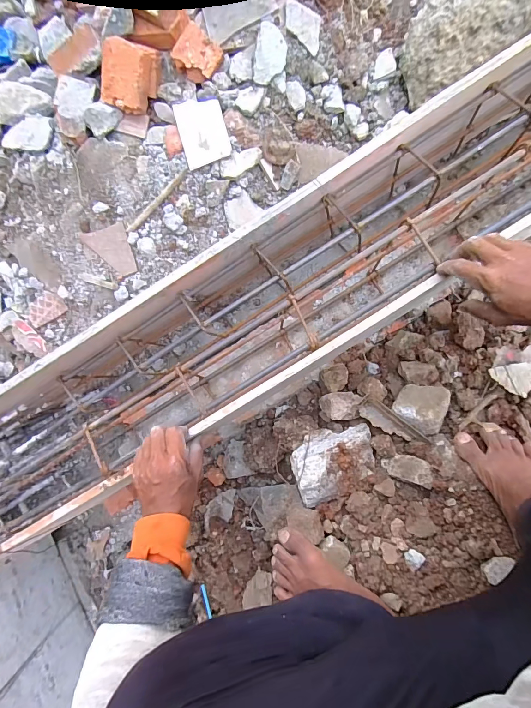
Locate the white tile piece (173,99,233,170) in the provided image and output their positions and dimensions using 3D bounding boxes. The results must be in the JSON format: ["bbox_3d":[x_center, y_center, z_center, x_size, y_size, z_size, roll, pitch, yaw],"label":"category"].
[{"bbox_3d":[-0.130,-0.463,0.712,0.098,0.004,0.122,-11,104,13],"label":"white tile piece"}]

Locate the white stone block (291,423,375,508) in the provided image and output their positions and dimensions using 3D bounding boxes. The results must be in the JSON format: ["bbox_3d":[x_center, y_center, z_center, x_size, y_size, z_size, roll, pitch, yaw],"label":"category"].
[{"bbox_3d":[0.120,0.187,0.582,0.152,0.070,0.110,-21,83,7],"label":"white stone block"}]

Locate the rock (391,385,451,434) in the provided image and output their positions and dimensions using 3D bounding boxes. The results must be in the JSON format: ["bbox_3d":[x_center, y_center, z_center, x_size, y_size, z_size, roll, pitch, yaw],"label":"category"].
[{"bbox_3d":[0.270,0.085,0.586,0.075,0.055,0.081,-1,86,9],"label":"rock"}]

